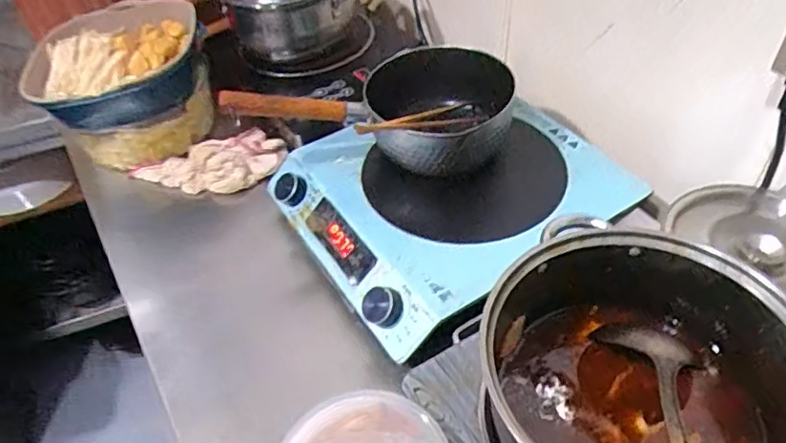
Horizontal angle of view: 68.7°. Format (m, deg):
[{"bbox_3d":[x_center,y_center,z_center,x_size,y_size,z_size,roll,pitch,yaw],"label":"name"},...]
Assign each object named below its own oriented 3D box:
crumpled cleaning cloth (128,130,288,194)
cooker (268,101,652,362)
[{"bbox_3d":[-0.270,-0.082,0.840,0.229,0.038,0.102,-10,47,-4],"label":"crumpled cleaning cloth"},{"bbox_3d":[0.063,-0.045,0.690,0.351,0.055,0.319,-28,50,-19],"label":"cooker"}]

